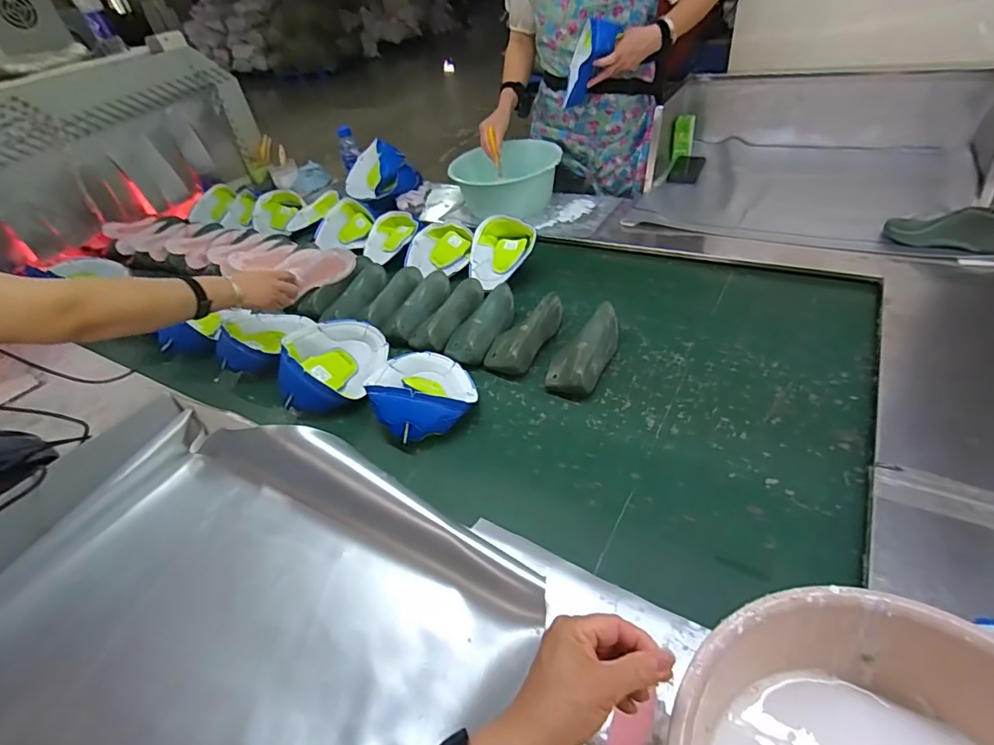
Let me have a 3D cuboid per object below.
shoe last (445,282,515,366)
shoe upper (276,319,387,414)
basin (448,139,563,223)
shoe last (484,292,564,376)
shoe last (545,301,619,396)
[{"bbox_3d":[-0.028,-0.105,0.987,0.093,0.063,0.214,13,44,18],"label":"shoe last"},{"bbox_3d":[-0.313,-0.021,0.923,0.136,0.088,0.200,8,42,13],"label":"shoe upper"},{"bbox_3d":[0.025,-0.559,1.399,0.264,0.140,0.266,-23,45,-21],"label":"basin"},{"bbox_3d":[0.053,-0.078,0.944,0.095,0.067,0.211,19,46,23],"label":"shoe last"},{"bbox_3d":[0.156,-0.042,0.882,0.094,0.068,0.187,17,45,22],"label":"shoe last"}]

